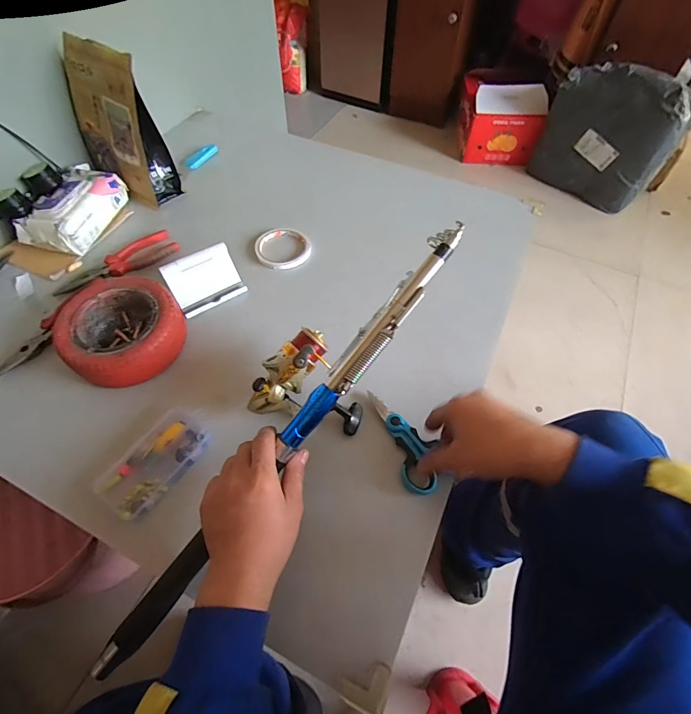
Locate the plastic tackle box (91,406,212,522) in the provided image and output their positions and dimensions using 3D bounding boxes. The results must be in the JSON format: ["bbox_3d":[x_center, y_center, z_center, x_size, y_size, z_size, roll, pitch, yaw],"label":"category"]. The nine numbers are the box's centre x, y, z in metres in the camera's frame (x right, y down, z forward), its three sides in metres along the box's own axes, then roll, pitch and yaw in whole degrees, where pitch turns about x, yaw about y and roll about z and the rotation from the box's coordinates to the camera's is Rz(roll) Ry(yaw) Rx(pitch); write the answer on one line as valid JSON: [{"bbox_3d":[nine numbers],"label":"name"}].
[{"bbox_3d":[-0.221,0.123,0.454,0.069,0.030,0.127,28,61,17],"label":"plastic tackle box"}]

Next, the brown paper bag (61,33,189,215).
[{"bbox_3d":[-0.373,-0.371,0.627,0.156,0.212,0.077,33,63,19],"label":"brown paper bag"}]

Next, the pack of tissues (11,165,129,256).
[{"bbox_3d":[-0.441,-0.243,0.630,0.091,0.062,0.169,14,58,9],"label":"pack of tissues"}]

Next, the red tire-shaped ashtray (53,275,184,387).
[{"bbox_3d":[-0.298,-0.036,0.513,0.154,0.056,0.146,0,57,0],"label":"red tire-shaped ashtray"}]

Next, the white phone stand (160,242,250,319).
[{"bbox_3d":[-0.207,-0.112,0.568,0.099,0.067,0.053,-29,62,-18],"label":"white phone stand"}]

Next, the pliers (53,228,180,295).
[{"bbox_3d":[-0.361,-0.148,0.607,0.185,0.012,0.049,-36,64,-21],"label":"pliers"}]

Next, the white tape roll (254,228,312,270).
[{"bbox_3d":[-0.106,-0.183,0.653,0.092,0.018,0.089,0,57,0],"label":"white tape roll"}]

